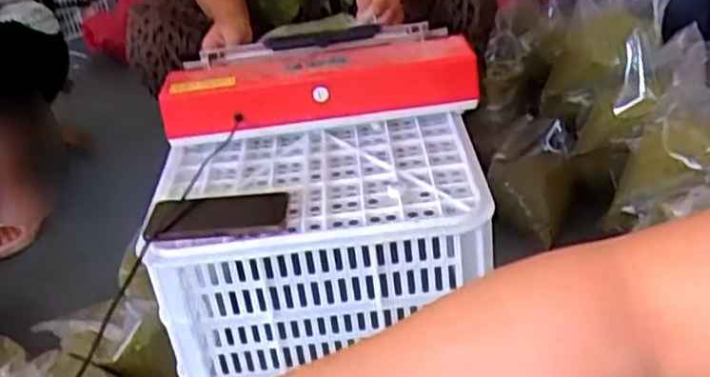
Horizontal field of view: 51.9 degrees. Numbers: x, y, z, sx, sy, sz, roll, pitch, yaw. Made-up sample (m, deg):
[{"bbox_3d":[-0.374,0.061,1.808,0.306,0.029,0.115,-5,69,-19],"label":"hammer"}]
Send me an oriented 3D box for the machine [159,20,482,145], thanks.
[{"bbox_3d":[-0.052,-0.164,1.067,0.444,0.107,0.137,-5,31,3],"label":"machine"}]

